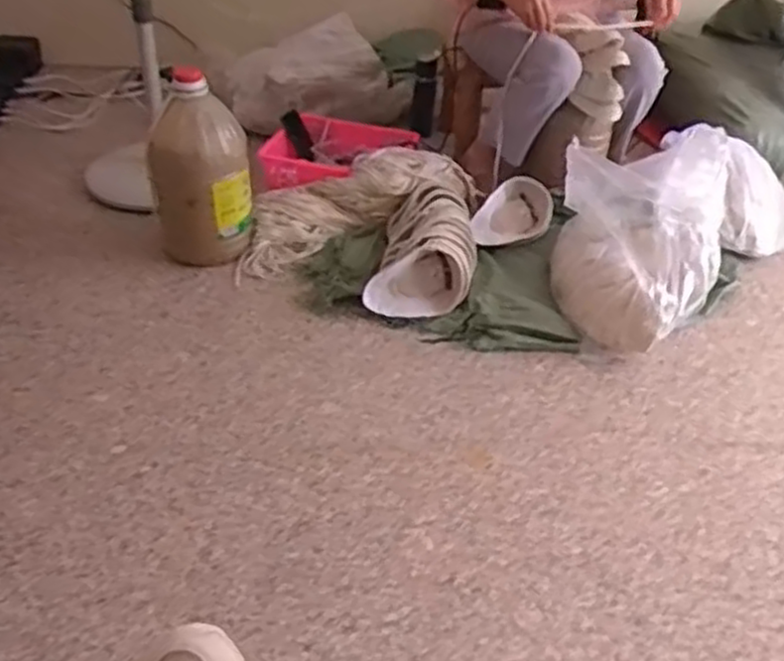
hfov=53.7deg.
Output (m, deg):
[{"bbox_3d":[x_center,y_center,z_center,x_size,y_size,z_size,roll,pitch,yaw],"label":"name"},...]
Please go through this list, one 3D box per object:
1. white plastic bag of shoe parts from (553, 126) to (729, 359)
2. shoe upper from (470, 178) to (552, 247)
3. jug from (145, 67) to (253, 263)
[{"bbox_3d":[0.481,-0.193,1.534,0.328,0.271,0.363,20,40,20],"label":"white plastic bag of shoe parts"},{"bbox_3d":[0.277,-0.261,1.721,0.119,0.100,0.247,27,43,27],"label":"shoe upper"},{"bbox_3d":[-0.374,-0.295,1.521,0.186,0.376,0.154,-5,38,-11],"label":"jug"}]

